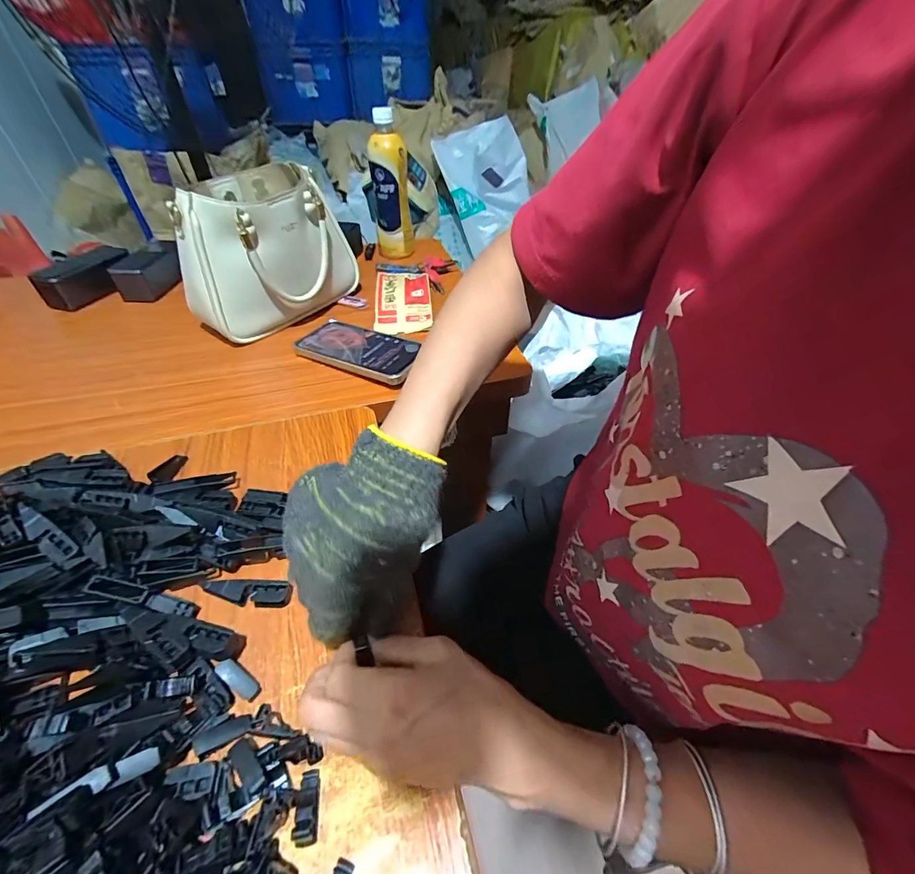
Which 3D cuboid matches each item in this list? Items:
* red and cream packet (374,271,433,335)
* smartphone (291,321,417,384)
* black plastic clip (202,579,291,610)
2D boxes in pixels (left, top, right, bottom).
[{"bbox_3d":[-0.084,-0.212,0.634,0.081,0.031,0.148,-4,45,-6],"label":"red and cream packet"},{"bbox_3d":[-0.123,-0.114,0.533,0.165,0.012,0.083,21,51,22],"label":"smartphone"},{"bbox_3d":[-0.153,0.114,0.305,0.064,0.010,0.016,2,44,0],"label":"black plastic clip"}]

